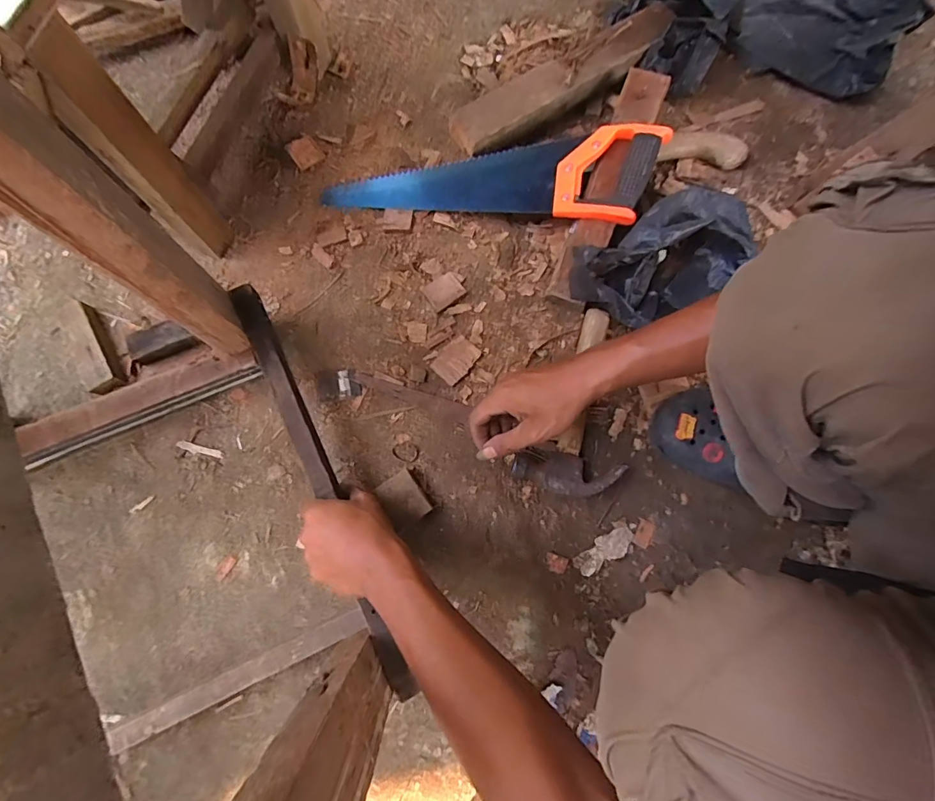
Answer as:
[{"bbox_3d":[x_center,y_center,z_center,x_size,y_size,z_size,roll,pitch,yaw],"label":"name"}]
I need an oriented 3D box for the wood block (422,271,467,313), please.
[{"bbox_3d":[-0.029,-0.139,0.595,0.047,0.007,0.036,-35,81,-7],"label":"wood block"}]

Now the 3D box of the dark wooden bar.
[{"bbox_3d":[-0.152,0.078,0.484,0.025,0.028,0.448,-25,80,-5],"label":"dark wooden bar"}]

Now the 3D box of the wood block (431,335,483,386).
[{"bbox_3d":[-0.014,-0.052,0.582,0.041,0.007,0.057,41,81,7],"label":"wood block"}]

